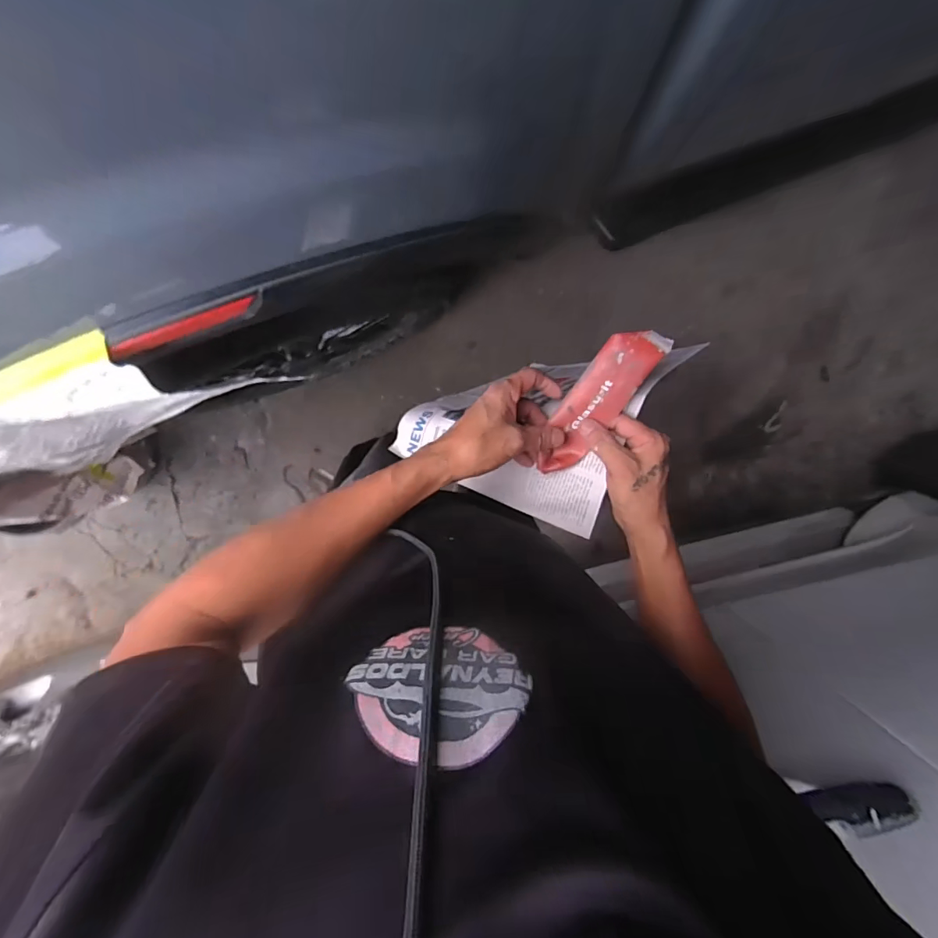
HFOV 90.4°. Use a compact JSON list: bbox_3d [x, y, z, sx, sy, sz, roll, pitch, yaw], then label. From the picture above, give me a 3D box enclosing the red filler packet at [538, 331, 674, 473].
[{"bbox_3d":[0.127,-0.067,0.469,0.052,0.010,0.167,36,113,5],"label":"red filler packet"}]

